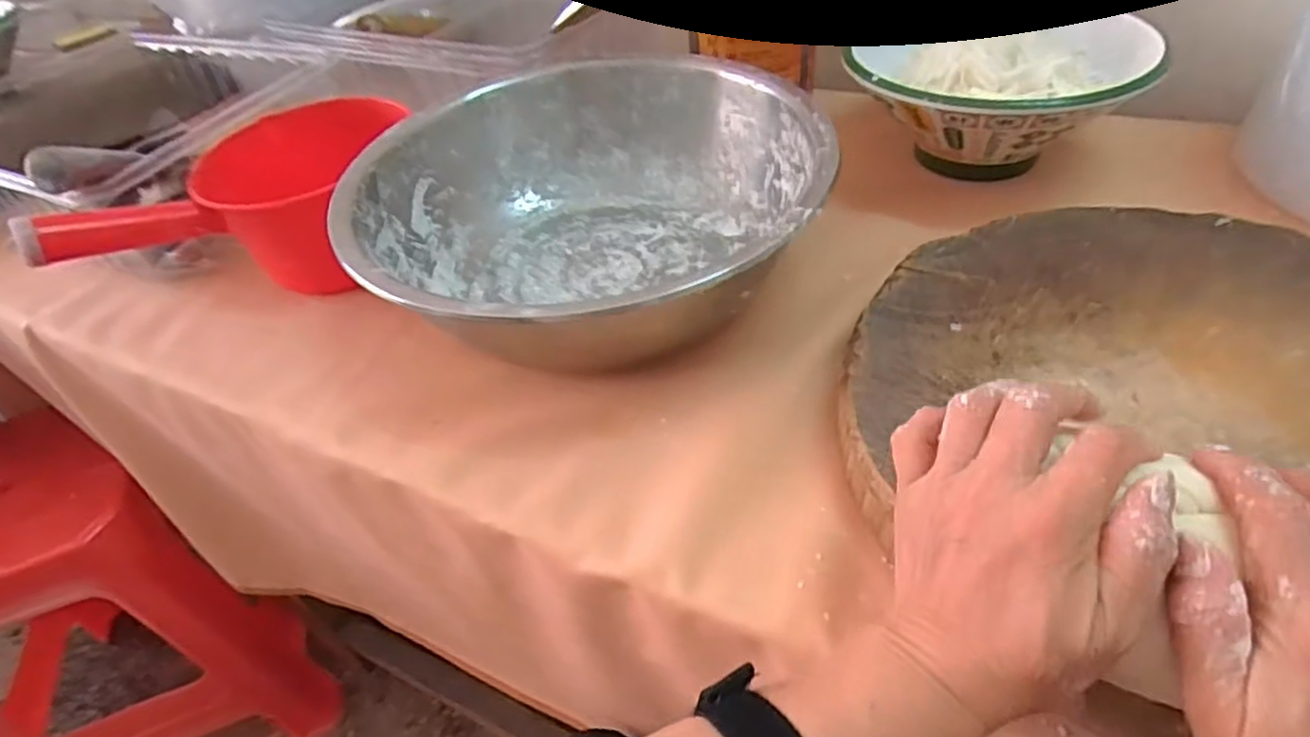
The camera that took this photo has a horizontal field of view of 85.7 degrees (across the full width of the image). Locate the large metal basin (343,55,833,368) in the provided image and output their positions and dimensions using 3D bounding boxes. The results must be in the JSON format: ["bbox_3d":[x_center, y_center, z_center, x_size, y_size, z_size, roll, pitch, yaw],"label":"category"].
[{"bbox_3d":[-0.047,-0.115,0.532,0.324,0.108,0.321,-4,43,4],"label":"large metal basin"}]

